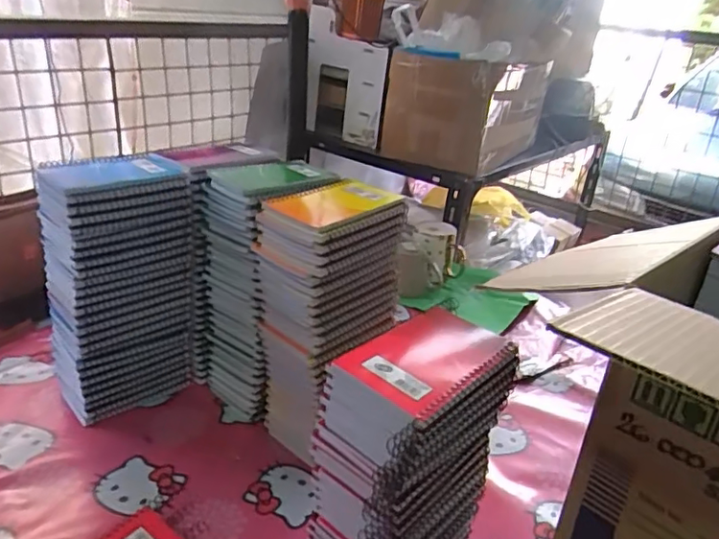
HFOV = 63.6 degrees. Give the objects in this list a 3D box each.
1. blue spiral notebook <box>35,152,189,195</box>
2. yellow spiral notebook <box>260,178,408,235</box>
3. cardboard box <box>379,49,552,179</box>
[{"bbox_3d":[-0.264,-0.107,0.627,0.087,0.011,0.143,24,32,35],"label":"blue spiral notebook"},{"bbox_3d":[-0.020,-0.067,0.597,0.137,0.015,0.089,-20,35,-41],"label":"yellow spiral notebook"},{"bbox_3d":[0.225,-0.348,1.235,0.230,0.200,0.332,21,30,31],"label":"cardboard box"}]

